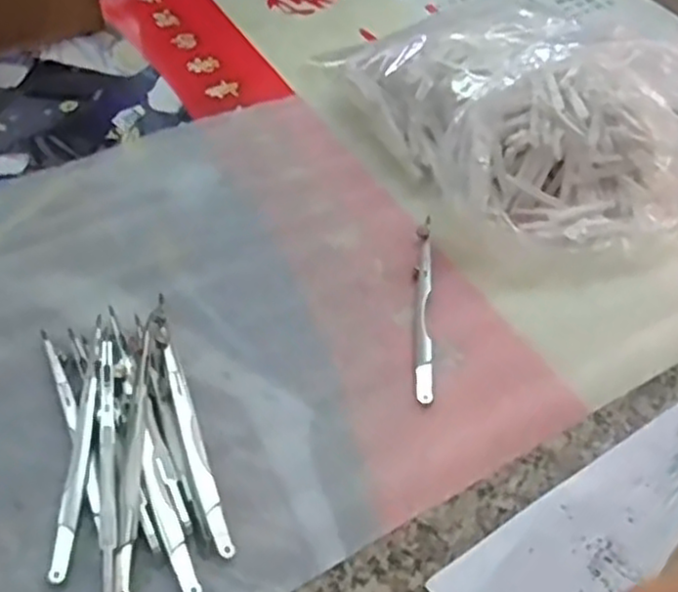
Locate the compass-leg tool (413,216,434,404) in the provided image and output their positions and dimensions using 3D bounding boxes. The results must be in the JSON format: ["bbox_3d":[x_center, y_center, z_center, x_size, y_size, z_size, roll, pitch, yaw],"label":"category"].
[{"bbox_3d":[0.040,0.003,0.344,0.009,0.006,0.107,5,52,-2],"label":"compass-leg tool"}]

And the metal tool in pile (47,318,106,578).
[{"bbox_3d":[-0.101,0.056,0.288,0.007,0.014,0.107,1,53,-4],"label":"metal tool in pile"}]

